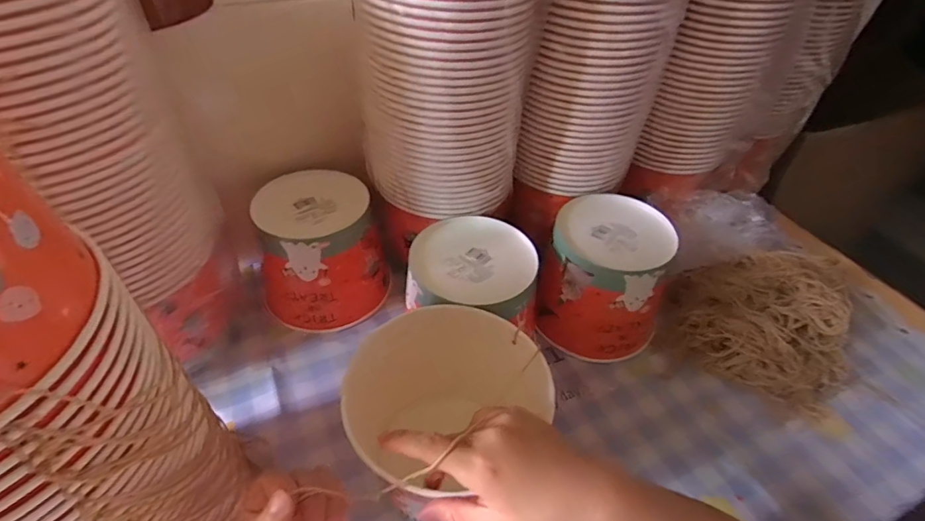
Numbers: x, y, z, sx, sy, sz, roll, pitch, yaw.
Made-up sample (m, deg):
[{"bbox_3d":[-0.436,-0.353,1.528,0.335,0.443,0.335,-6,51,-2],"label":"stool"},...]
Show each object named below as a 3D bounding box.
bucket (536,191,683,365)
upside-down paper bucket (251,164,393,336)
[{"bbox_3d":[0.164,0.018,0.536,0.130,0.125,0.131,2,45,-2],"label":"bucket"},{"bbox_3d":[-0.164,-0.015,0.563,0.132,0.126,0.140,2,45,-2],"label":"upside-down paper bucket"}]

